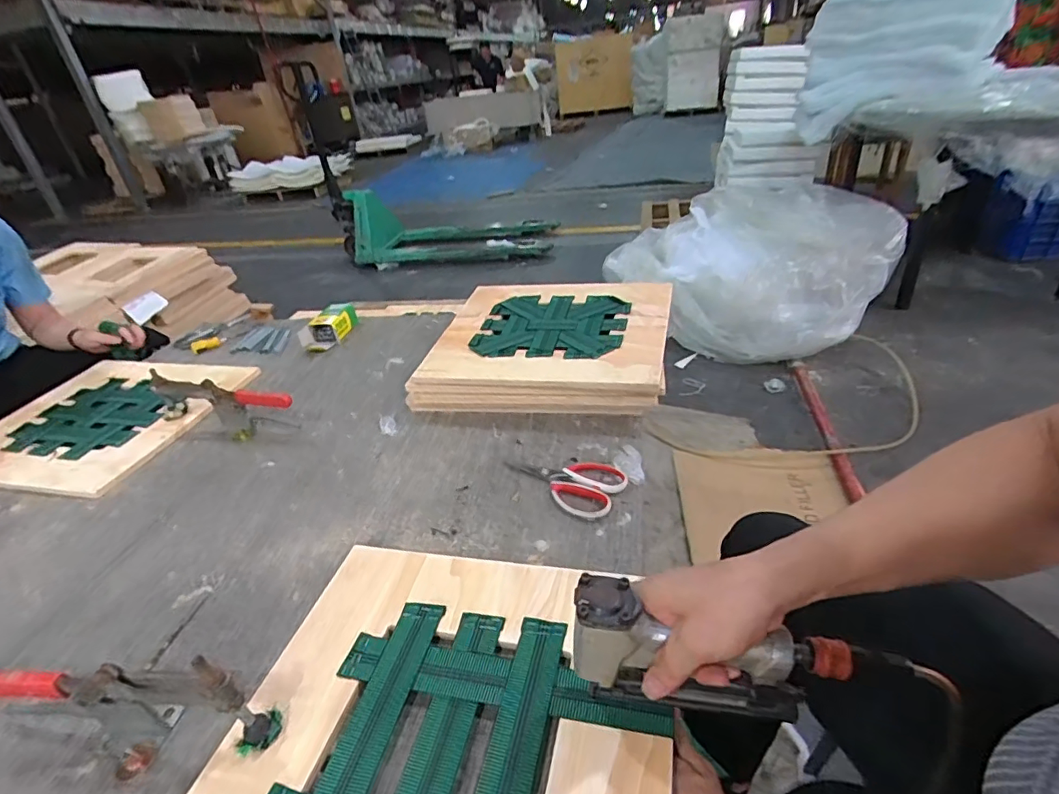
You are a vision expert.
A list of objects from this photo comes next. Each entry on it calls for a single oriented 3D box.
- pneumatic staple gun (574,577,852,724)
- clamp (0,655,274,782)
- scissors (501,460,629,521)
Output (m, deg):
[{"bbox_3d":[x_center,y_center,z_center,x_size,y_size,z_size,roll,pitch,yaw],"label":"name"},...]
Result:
[{"bbox_3d":[0.144,0.211,0.428,0.206,0.136,0.039,-2,32,7],"label":"pneumatic staple gun"},{"bbox_3d":[-0.385,0.293,0.475,0.290,0.108,0.049,-1,32,8],"label":"clamp"},{"bbox_3d":[0.050,0.116,0.754,0.175,0.012,0.096,15,38,31],"label":"scissors"}]

